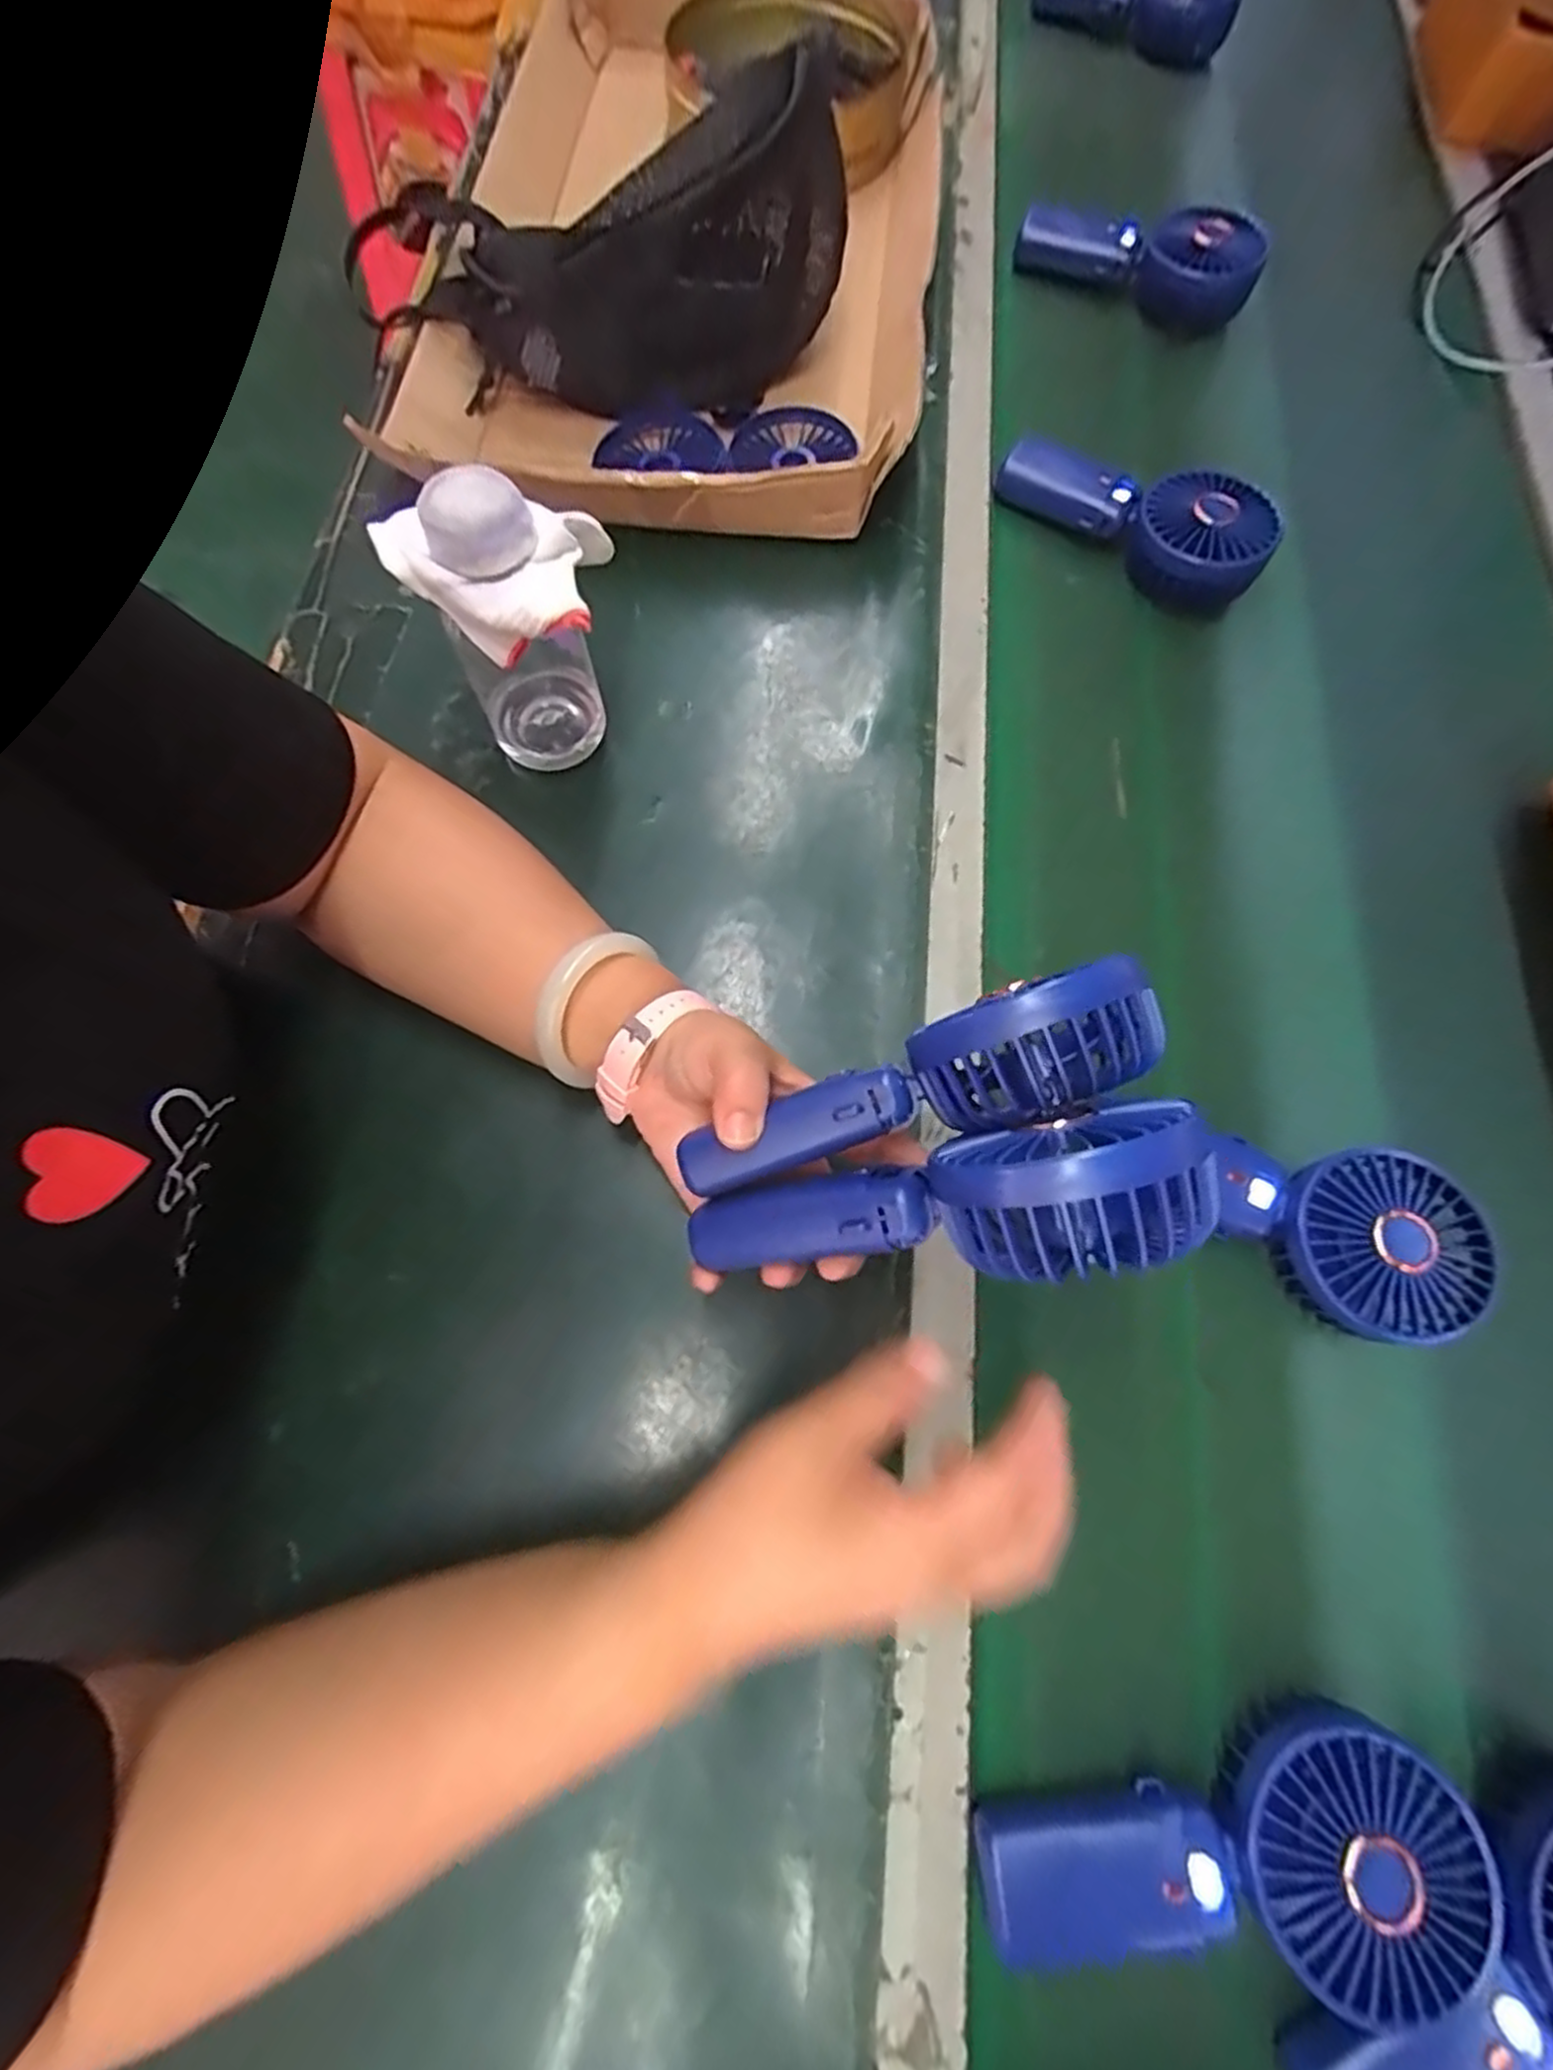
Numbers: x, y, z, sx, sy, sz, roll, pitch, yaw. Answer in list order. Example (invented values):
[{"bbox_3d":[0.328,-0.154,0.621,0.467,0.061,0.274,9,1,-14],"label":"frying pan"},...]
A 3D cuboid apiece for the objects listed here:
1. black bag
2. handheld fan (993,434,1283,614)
[{"bbox_3d":[-0.113,-0.497,0.497,0.310,0.113,0.133,-4,71,-2],"label":"black bag"},{"bbox_3d":[0.242,-0.353,0.535,0.181,0.051,0.070,36,74,12],"label":"handheld fan"}]

